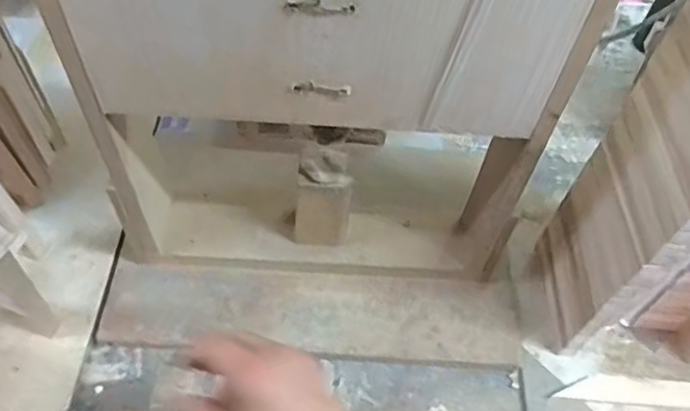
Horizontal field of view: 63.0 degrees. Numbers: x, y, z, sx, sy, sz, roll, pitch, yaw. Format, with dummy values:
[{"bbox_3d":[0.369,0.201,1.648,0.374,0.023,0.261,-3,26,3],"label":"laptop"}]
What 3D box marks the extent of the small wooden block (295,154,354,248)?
[{"bbox_3d":[-0.026,-0.002,0.622,0.065,0.131,0.052,6,54,-1],"label":"small wooden block"}]

